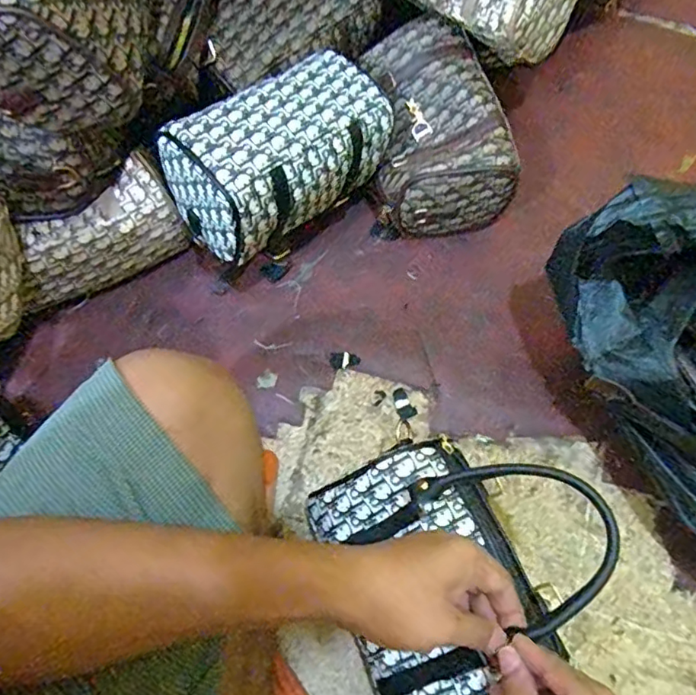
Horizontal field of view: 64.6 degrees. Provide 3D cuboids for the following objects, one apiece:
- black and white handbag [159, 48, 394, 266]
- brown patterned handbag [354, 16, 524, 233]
[{"bbox_3d":[-0.065,-0.201,0.562,0.233,0.114,0.116,-42,78,-13],"label":"black and white handbag"},{"bbox_3d":[0.090,-0.246,0.646,0.139,0.128,0.219,-16,73,-6],"label":"brown patterned handbag"}]

